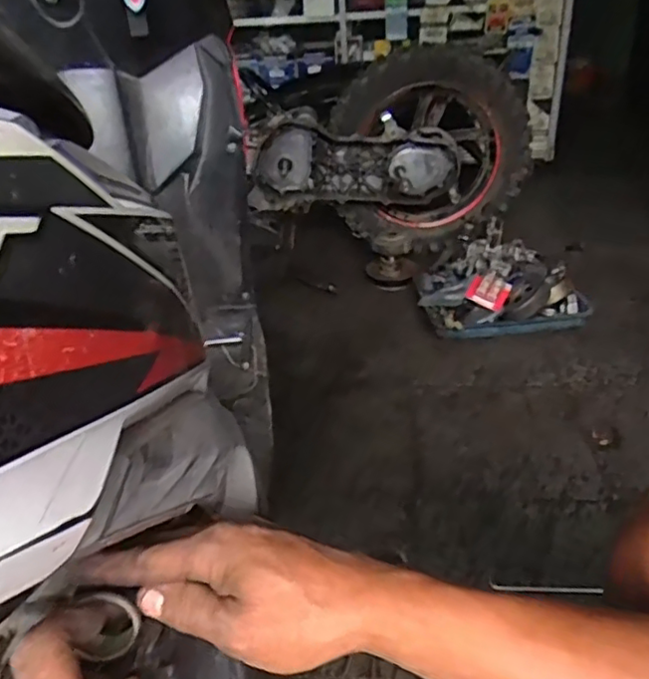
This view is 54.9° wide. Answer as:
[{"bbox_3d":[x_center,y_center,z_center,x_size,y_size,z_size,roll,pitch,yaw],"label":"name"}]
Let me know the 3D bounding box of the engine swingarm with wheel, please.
[{"bbox_3d":[0.161,-0.398,1.499,0.605,0.485,0.255,-14,36,-20],"label":"engine swingarm with wheel"}]

